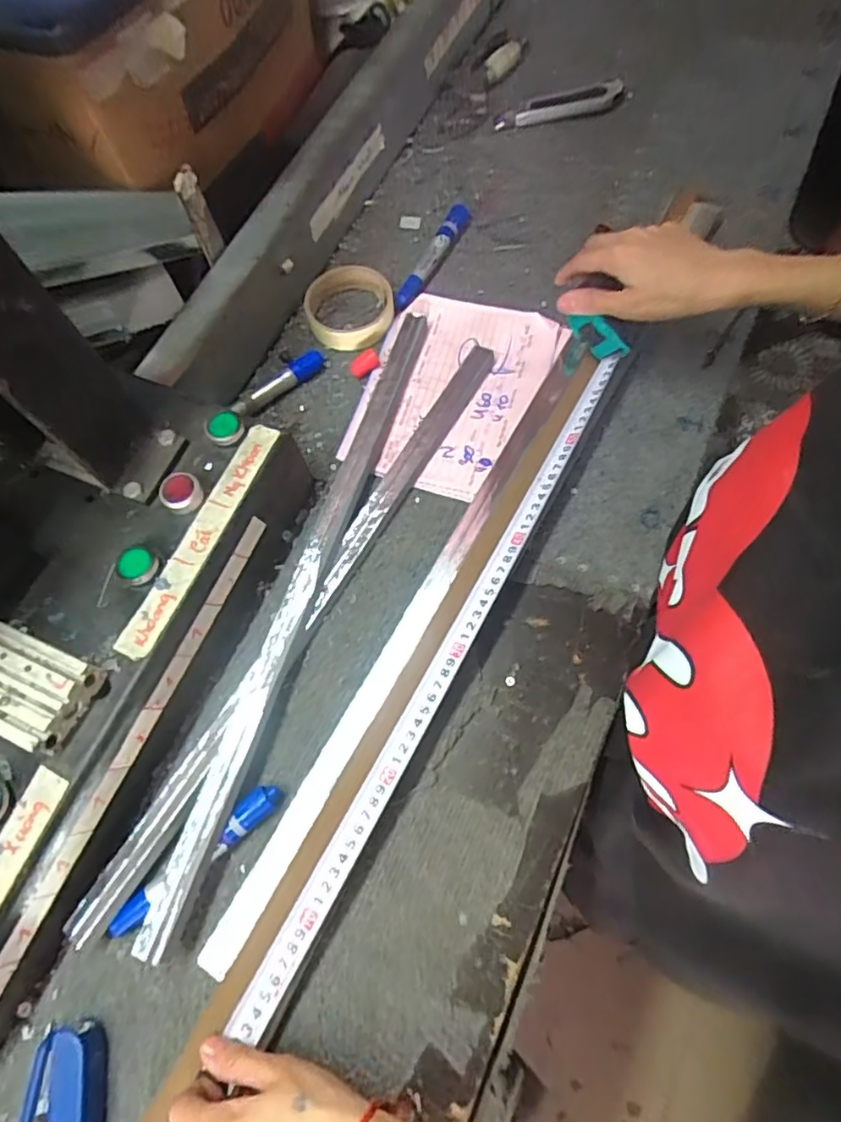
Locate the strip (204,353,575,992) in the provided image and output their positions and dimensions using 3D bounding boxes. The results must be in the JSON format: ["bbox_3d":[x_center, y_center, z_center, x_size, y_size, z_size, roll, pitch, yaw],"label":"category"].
[{"bbox_3d":[-0.001,0.035,0.480,0.030,0.022,0.543,27,72,16],"label":"strip"}]

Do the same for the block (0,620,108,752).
[{"bbox_3d":[-0.253,0.079,0.389,0.082,0.026,0.059,20,70,14],"label":"block"}]

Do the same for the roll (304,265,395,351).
[{"bbox_3d":[-0.071,-0.253,0.598,0.084,0.018,0.089,-2,67,5],"label":"roll"}]

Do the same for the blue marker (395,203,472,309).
[{"bbox_3d":[0.015,-0.317,0.621,0.018,0.018,0.141,23,71,15],"label":"blue marker"}]

